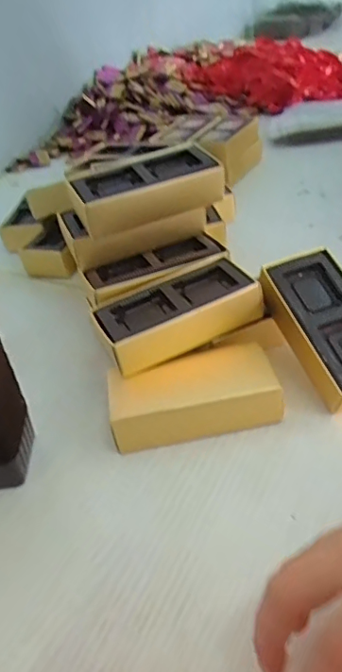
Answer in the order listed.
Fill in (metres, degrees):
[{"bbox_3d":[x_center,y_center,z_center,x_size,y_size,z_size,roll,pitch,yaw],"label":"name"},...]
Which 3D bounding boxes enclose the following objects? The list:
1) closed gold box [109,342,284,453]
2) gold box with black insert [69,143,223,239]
[{"bbox_3d":[0.014,0.040,0.370,0.112,0.028,0.059,-11,36,-4],"label":"closed gold box"},{"bbox_3d":[-0.019,-0.118,0.426,0.118,0.035,0.070,-17,37,-11],"label":"gold box with black insert"}]

